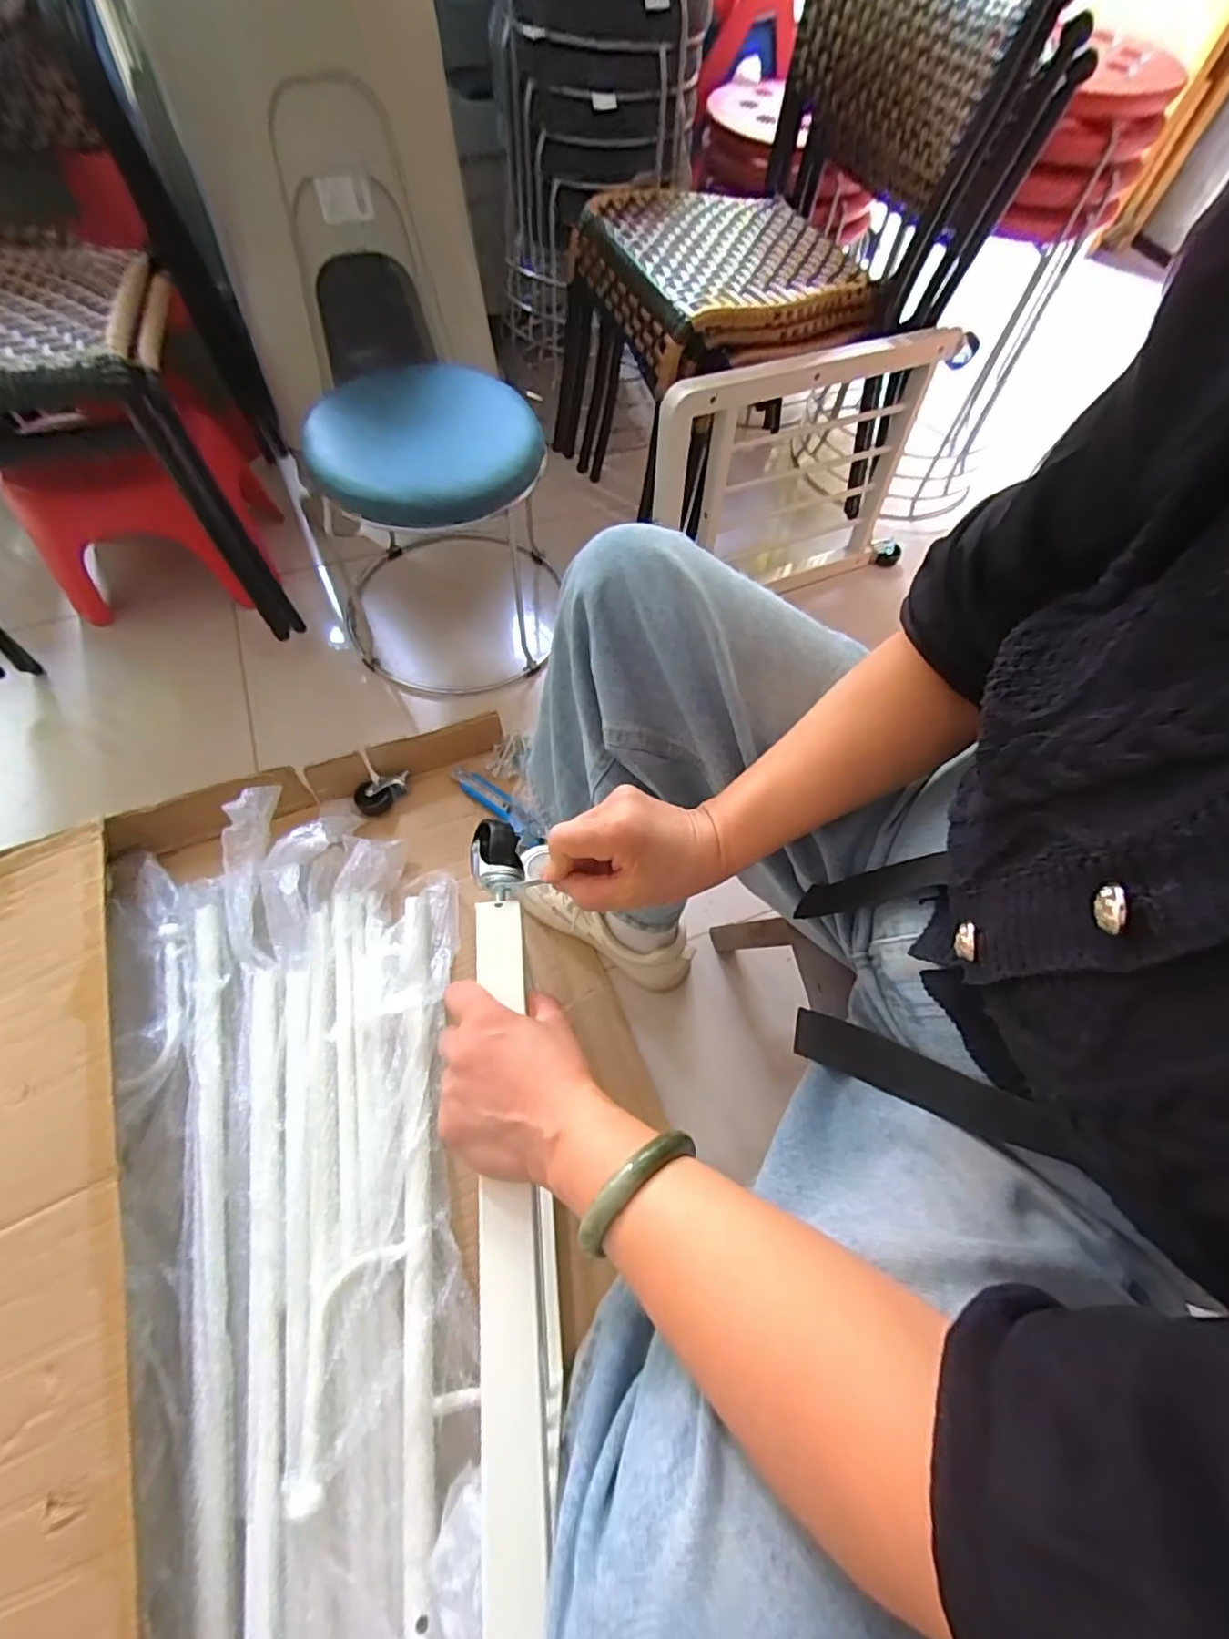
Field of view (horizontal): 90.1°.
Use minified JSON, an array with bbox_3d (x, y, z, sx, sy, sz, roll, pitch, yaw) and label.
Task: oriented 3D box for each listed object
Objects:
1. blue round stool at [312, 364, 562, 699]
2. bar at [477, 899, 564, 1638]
[{"bbox_3d":[-0.248,-0.400,0.872,0.330,0.309,0.319,-4,63,-6],"label":"blue round stool"},{"bbox_3d":[-0.050,0.239,0.323,0.039,0.029,0.411,-4,61,-6],"label":"bar"}]

